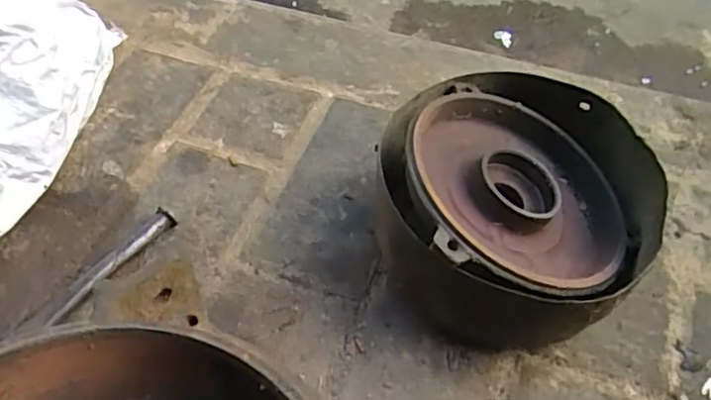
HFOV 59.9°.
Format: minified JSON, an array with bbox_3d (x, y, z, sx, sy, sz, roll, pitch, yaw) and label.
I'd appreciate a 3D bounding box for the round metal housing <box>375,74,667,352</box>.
[{"bbox_3d":[0.127,0.003,0.514,0.210,0.129,0.223,2,53,-2],"label":"round metal housing"}]

